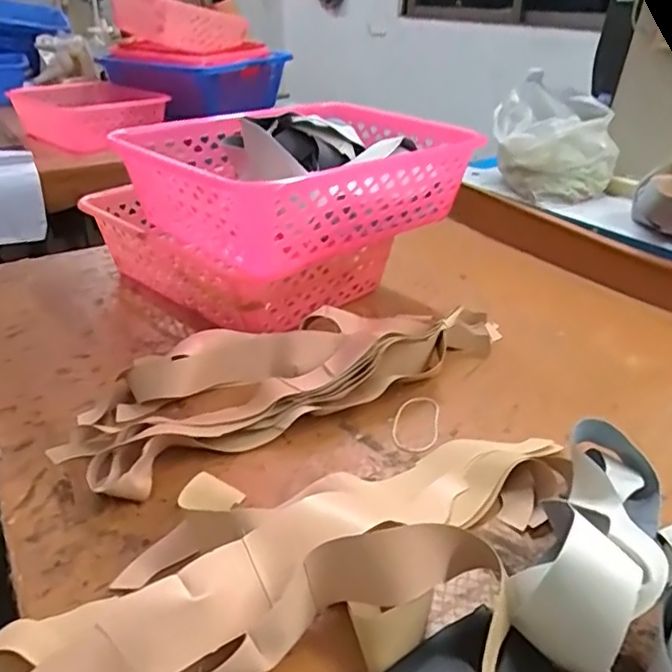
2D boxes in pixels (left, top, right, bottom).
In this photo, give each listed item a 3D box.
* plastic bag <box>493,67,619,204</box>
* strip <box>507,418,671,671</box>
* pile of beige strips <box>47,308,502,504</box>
[{"bbox_3d":[0.404,-0.350,1.143,0.228,0.181,0.151,11,32,17],"label":"plastic bag"},{"bbox_3d":[0.203,0.141,0.463,0.084,0.089,0.225,17,34,25],"label":"strip"},{"bbox_3d":[-0.041,0.032,0.699,0.523,0.058,0.170,-17,35,-29],"label":"pile of beige strips"}]

